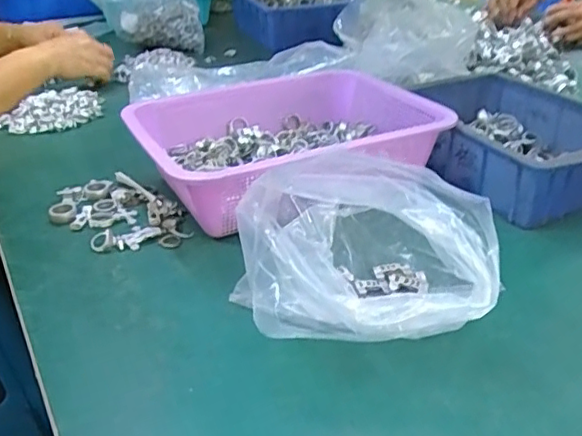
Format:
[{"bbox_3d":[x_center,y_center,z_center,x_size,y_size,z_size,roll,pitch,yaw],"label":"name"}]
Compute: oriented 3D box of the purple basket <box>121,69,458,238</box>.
[{"bbox_3d":[-0.006,-0.085,0.632,0.301,0.072,0.239,-16,33,-23],"label":"purple basket"}]

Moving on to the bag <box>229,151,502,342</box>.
[{"bbox_3d":[0.049,0.024,0.418,0.155,0.110,0.146,-1,30,2],"label":"bag"}]

